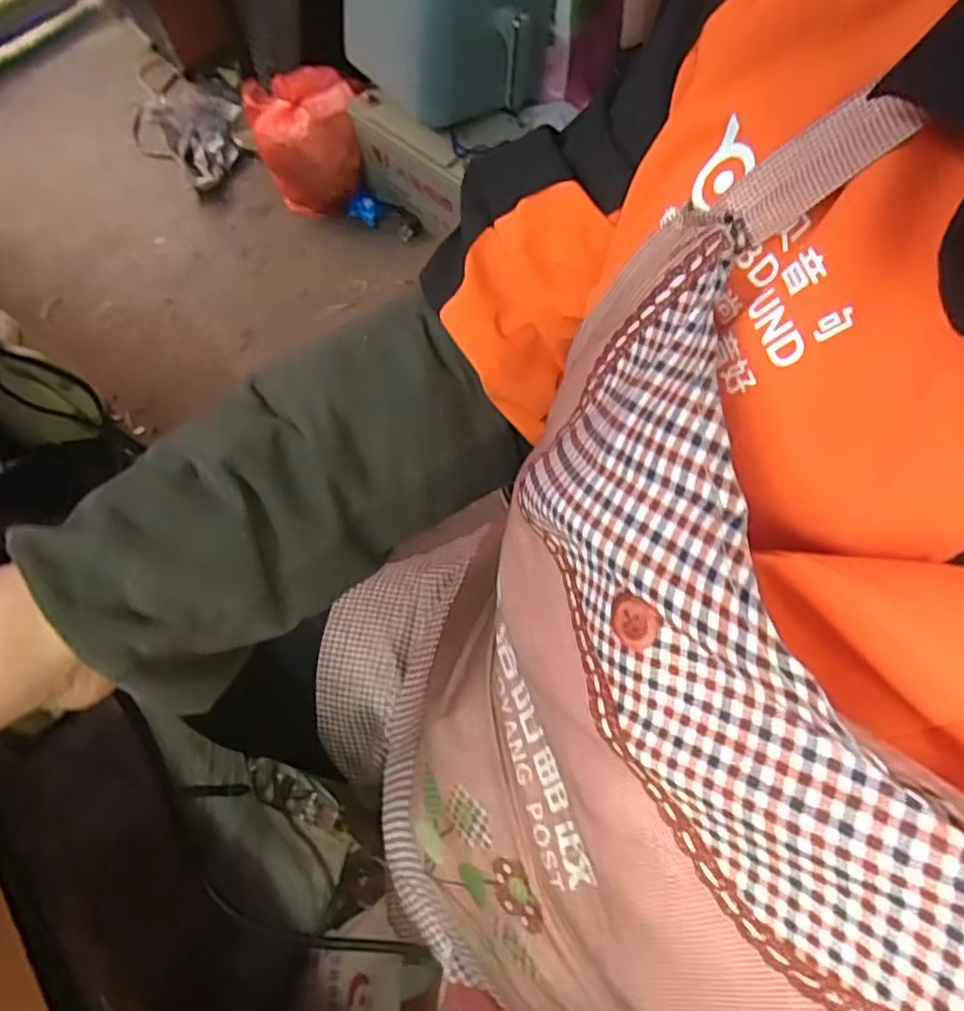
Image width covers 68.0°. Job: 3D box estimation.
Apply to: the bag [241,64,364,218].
[{"bbox_3d":[-0.370,-0.778,1.517,0.230,0.178,0.247,-1,68,3],"label":"bag"}]

